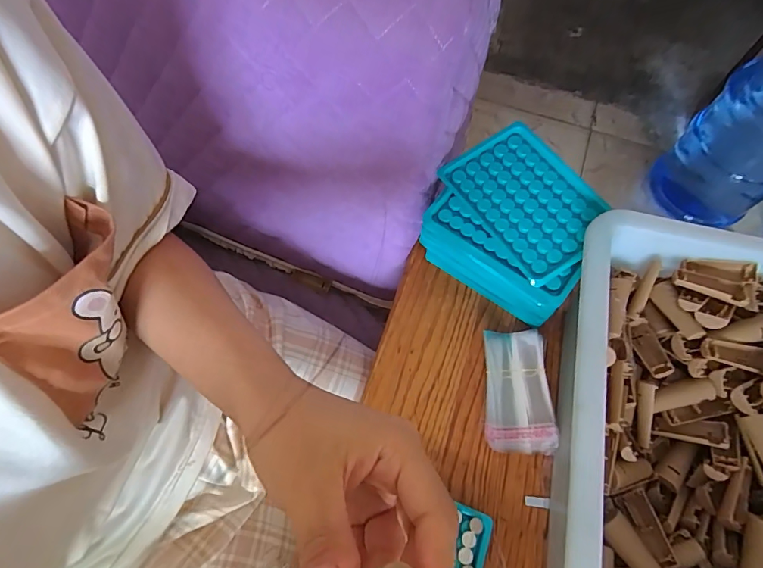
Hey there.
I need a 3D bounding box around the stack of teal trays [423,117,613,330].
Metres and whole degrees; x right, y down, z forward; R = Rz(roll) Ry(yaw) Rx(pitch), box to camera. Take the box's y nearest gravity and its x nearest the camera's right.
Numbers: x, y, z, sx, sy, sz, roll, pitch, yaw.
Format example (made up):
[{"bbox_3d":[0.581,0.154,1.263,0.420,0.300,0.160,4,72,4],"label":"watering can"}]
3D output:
[{"bbox_3d":[0.119,-0.051,0.405,0.141,0.096,0.126,36,71,13],"label":"stack of teal trays"}]

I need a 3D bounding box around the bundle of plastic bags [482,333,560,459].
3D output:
[{"bbox_3d":[0.124,0.097,0.400,0.059,0.018,0.106,4,67,1],"label":"bundle of plastic bags"}]

